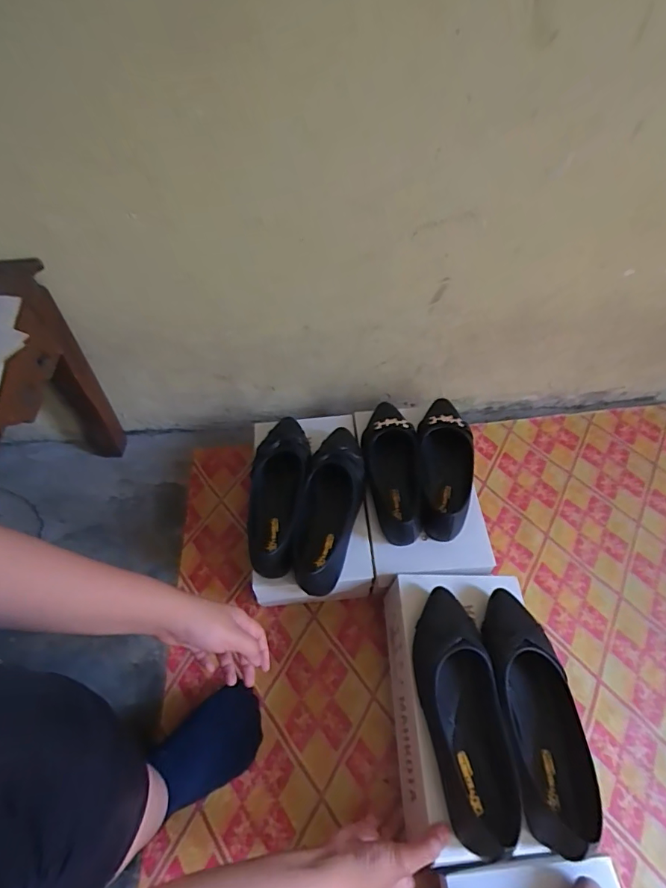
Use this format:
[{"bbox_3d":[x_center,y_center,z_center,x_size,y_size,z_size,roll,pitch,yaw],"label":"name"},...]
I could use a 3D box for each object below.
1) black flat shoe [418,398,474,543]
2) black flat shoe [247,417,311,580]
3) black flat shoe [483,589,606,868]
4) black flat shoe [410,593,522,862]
[{"bbox_3d":[0.165,0.028,0.703,0.082,0.060,0.237,7,55,8],"label":"black flat shoe"},{"bbox_3d":[-0.082,0.064,0.686,0.090,0.056,0.245,7,55,7],"label":"black flat shoe"},{"bbox_3d":[0.219,0.284,0.526,0.085,0.057,0.240,-6,54,-2],"label":"black flat shoe"},{"bbox_3d":[0.138,0.285,0.514,0.079,0.056,0.240,-6,54,-2],"label":"black flat shoe"}]

